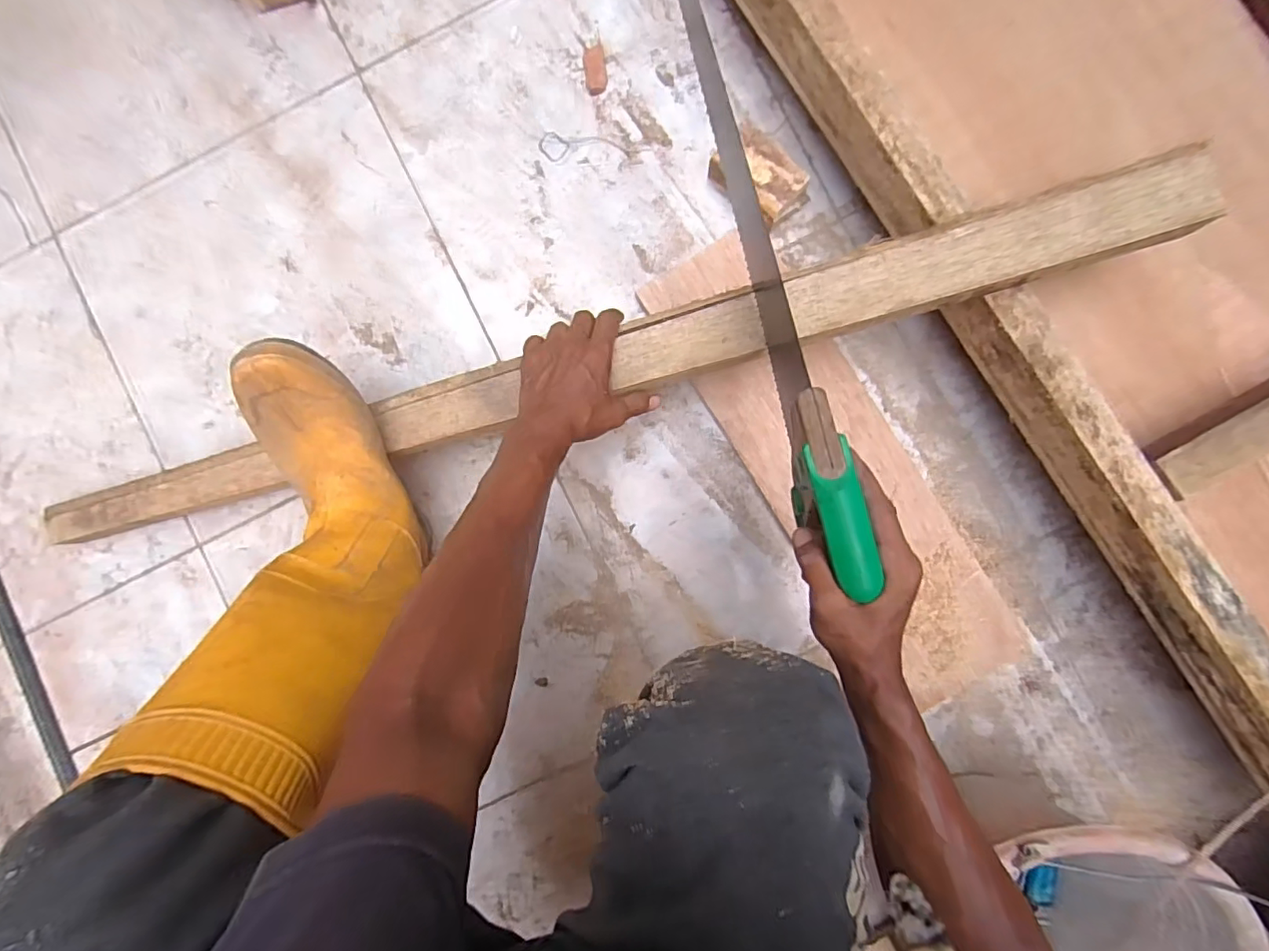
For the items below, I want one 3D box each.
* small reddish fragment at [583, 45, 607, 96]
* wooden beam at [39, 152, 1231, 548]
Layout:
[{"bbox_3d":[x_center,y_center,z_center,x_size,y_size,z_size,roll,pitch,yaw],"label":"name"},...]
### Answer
[{"bbox_3d":[-0.043,-0.449,0.615,0.024,0.015,0.050,-5,88,2],"label":"small reddish fragment"},{"bbox_3d":[-0.088,-0.083,0.519,1.070,0.029,0.057,-14,88,10],"label":"wooden beam"}]

